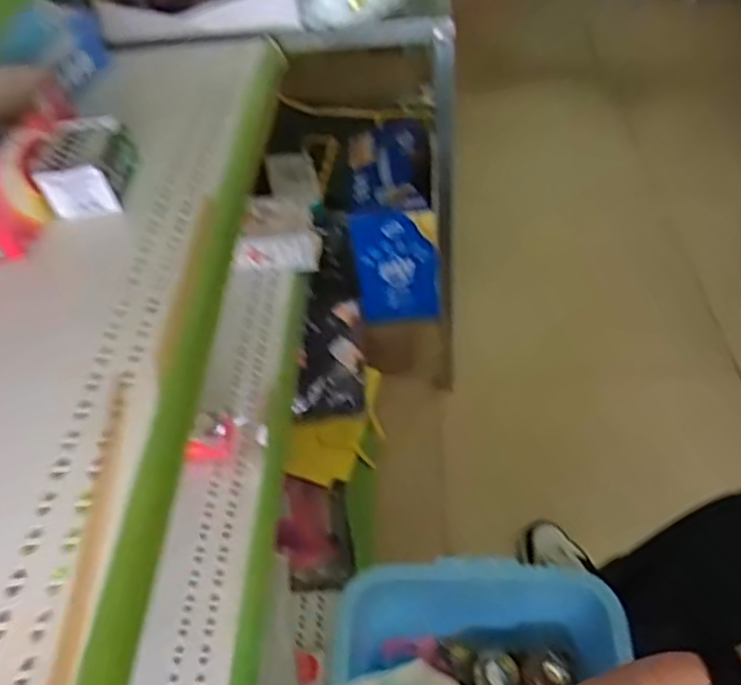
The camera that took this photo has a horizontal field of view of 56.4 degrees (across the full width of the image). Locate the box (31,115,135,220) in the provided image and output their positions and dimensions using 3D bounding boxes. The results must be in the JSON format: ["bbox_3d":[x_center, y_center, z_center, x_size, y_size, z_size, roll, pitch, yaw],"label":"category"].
[{"bbox_3d":[-0.260,-0.167,0.641,0.069,0.045,0.096,-5,48,2],"label":"box"}]

